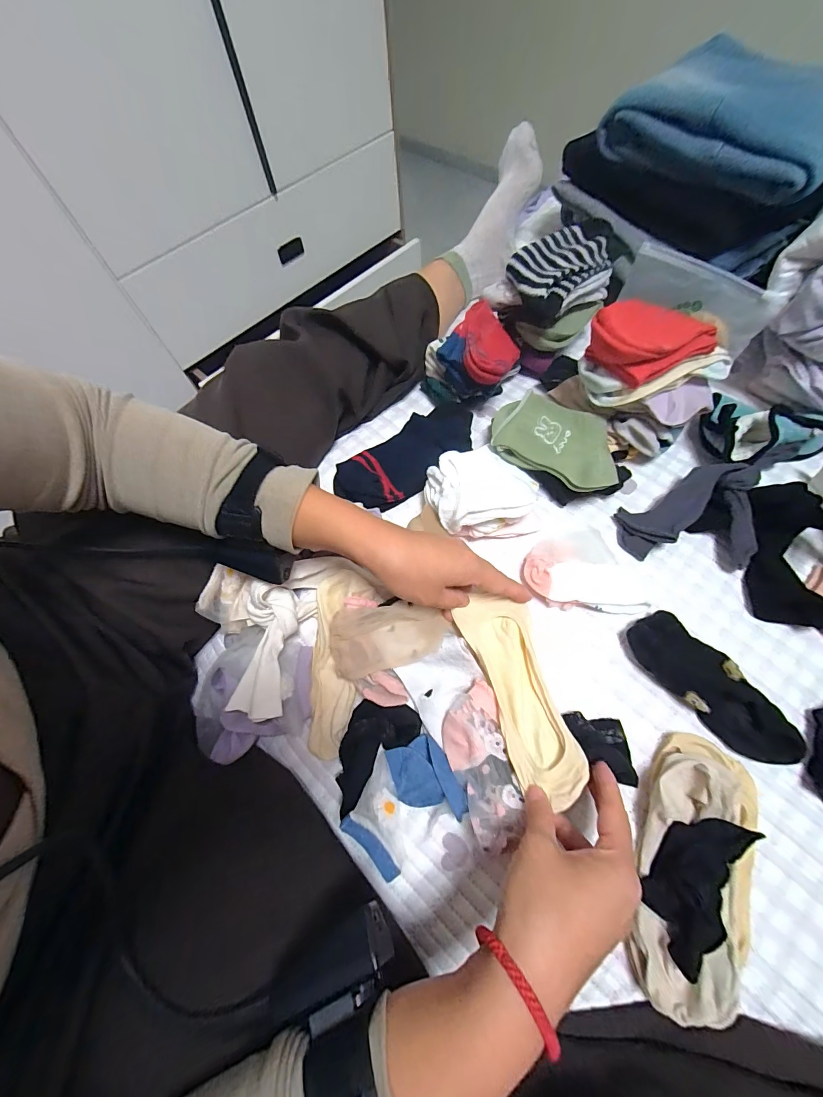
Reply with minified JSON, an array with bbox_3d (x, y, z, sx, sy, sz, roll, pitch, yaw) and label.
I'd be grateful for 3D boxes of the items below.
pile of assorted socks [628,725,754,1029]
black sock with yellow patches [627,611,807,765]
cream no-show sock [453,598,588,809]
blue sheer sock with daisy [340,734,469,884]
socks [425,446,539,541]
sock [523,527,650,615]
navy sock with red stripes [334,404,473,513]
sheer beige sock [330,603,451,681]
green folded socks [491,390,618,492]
[{"bbox_3d":[0.218,0.240,0.289,0.085,0.034,0.181,18,68,11],"label":"pile of assorted socks"},{"bbox_3d":[0.262,0.122,0.337,0.051,0.028,0.147,-40,70,-13],"label":"black sock with yellow patches"},{"bbox_3d":[0.096,0.122,0.331,0.064,0.020,0.167,-17,62,-4],"label":"cream no-show sock"},{"bbox_3d":[-0.006,0.210,0.320,0.092,0.030,0.074,-37,69,-12],"label":"blue sheer sock with daisy"},{"bbox_3d":[0.075,-0.061,0.406,0.116,0.051,0.089,-11,66,-2],"label":"socks"},{"bbox_3d":[0.174,0.022,0.384,0.115,0.028,0.076,5,66,5],"label":"sock"},{"bbox_3d":[-0.005,-0.108,0.450,0.181,0.034,0.077,-38,69,-13],"label":"navy sock with red stripes"},{"bbox_3d":[-0.022,0.084,0.351,0.107,0.028,0.057,-5,66,1],"label":"sheer beige sock"},{"bbox_3d":[0.161,-0.121,0.419,0.137,0.025,0.088,33,72,16],"label":"green folded socks"}]

